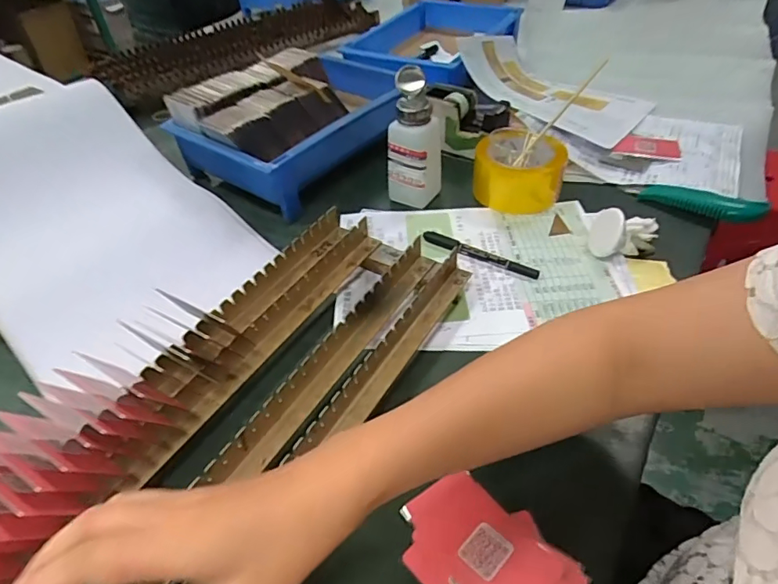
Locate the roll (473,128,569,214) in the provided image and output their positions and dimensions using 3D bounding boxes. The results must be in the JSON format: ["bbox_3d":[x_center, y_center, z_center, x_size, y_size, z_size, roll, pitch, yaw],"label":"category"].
[{"bbox_3d":[0.164,-0.156,0.625,0.091,0.068,0.106,32,54,31],"label":"roll"}]

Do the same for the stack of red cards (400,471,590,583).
[{"bbox_3d":[0.068,0.178,0.326,0.082,0.019,0.132,-30,50,-25],"label":"stack of red cards"}]

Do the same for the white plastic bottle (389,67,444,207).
[{"bbox_3d":[0.031,-0.177,0.599,0.062,0.148,0.049,9,45,12],"label":"white plastic bottle"}]

